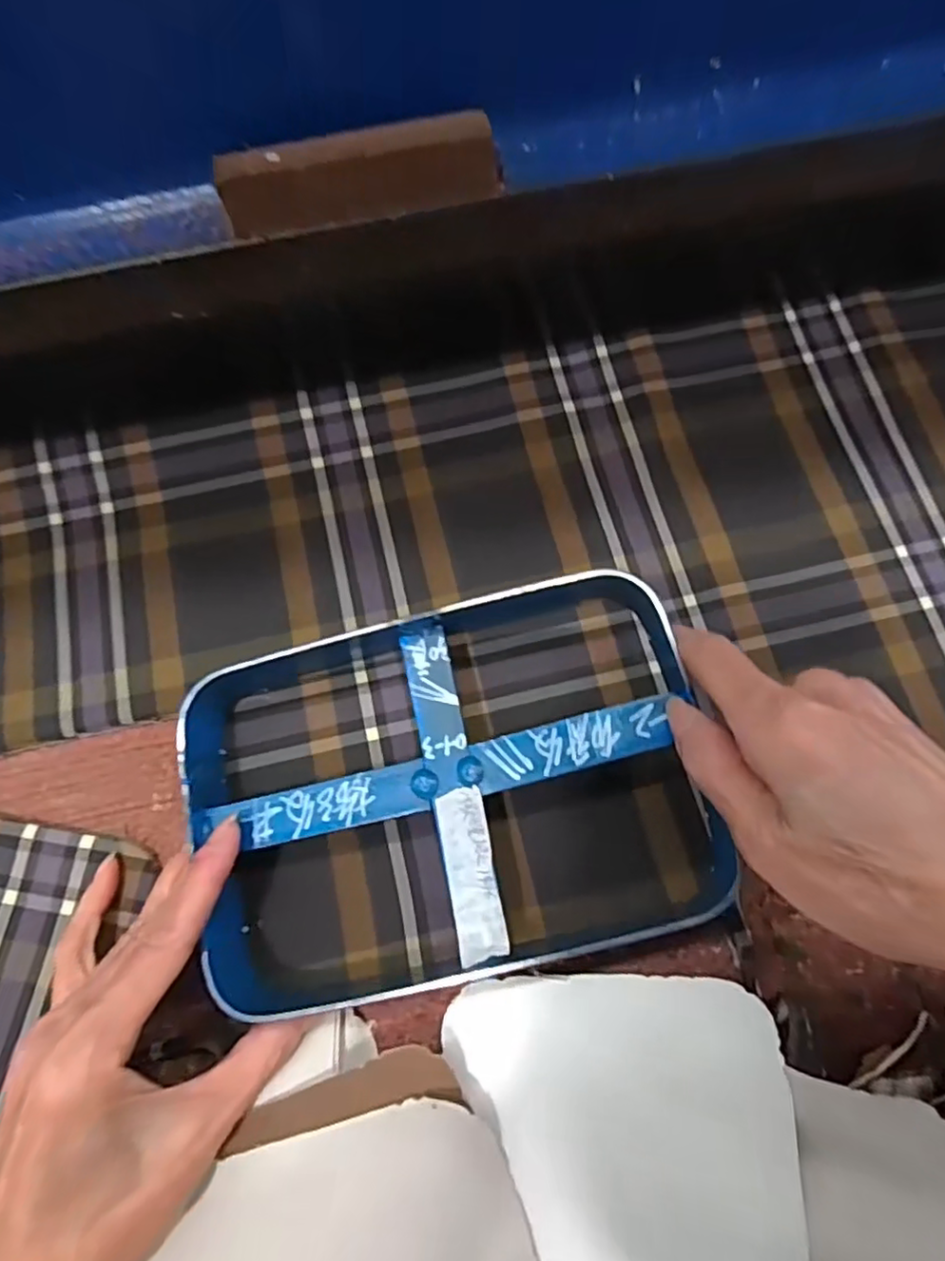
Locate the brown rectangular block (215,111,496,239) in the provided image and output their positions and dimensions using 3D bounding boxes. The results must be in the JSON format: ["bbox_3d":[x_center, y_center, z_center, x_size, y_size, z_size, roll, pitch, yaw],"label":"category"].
[{"bbox_3d":[-0.038,-0.158,0.216,0.094,0.023,0.014,-10,69,-2],"label":"brown rectangular block"}]

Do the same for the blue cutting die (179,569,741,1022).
[{"bbox_3d":[-0.014,0.061,0.256,0.202,0.056,0.147,-8,75,-1],"label":"blue cutting die"}]

